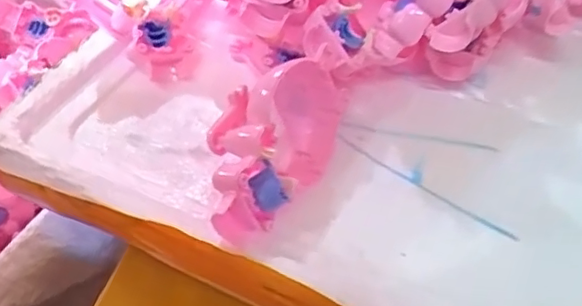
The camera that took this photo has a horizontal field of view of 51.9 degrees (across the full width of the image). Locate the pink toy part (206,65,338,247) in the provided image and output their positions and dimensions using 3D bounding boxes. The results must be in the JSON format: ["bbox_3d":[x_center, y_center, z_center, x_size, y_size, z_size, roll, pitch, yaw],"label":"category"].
[{"bbox_3d":[-0.010,-0.003,0.279,0.048,0.048,0.096,18,48,11],"label":"pink toy part"}]

